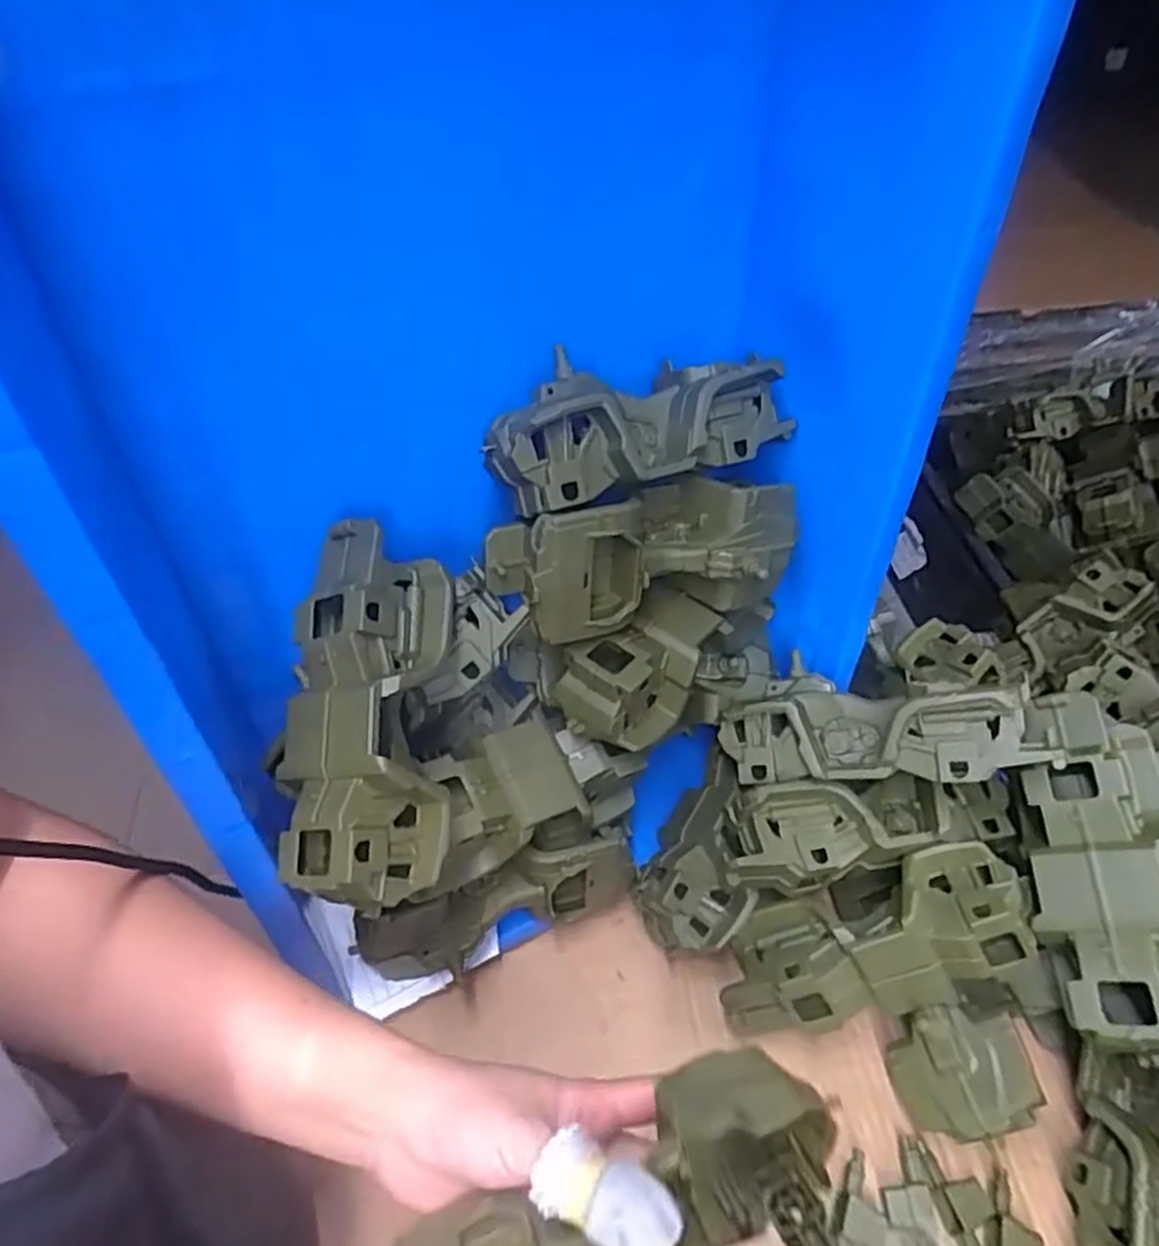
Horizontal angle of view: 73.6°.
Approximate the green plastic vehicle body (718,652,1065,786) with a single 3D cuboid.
[{"bbox_3d":[0.178,0.063,0.468,0.183,0.057,0.065,-5,43,28],"label":"green plastic vehicle body"}]

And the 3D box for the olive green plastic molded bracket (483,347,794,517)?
[{"bbox_3d":[0.038,-0.115,0.431,0.182,0.053,0.066,-20,52,-20],"label":"olive green plastic molded bracket"}]

